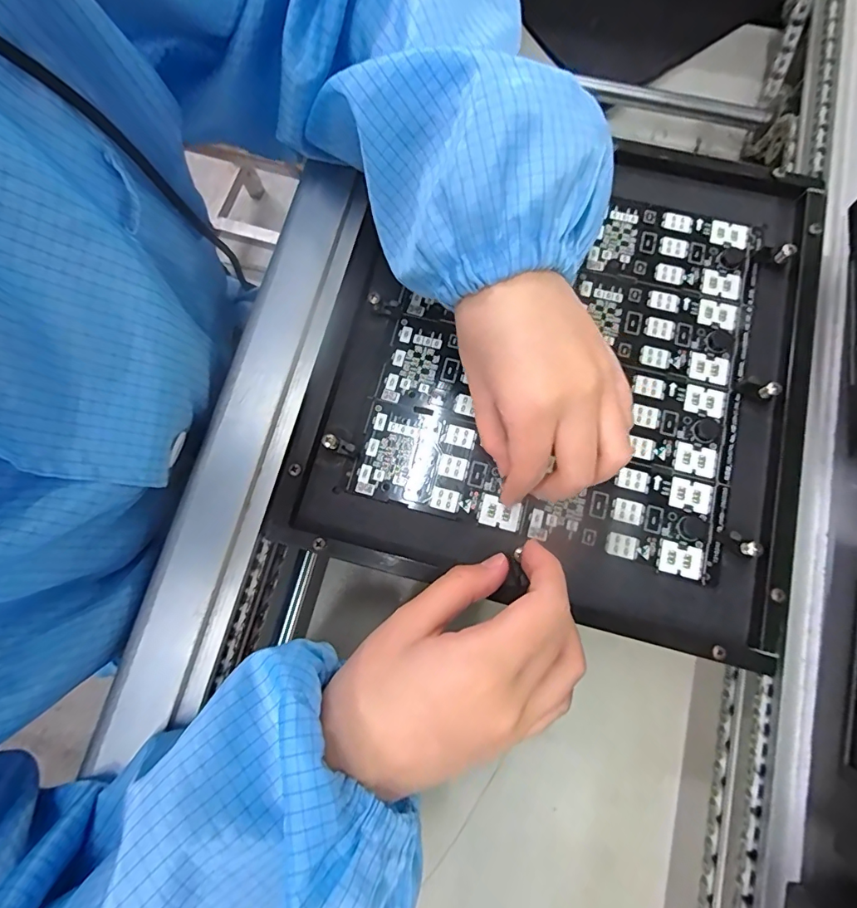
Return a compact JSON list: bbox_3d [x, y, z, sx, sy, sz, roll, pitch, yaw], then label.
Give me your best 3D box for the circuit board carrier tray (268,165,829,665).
[{"bbox_3d":[0.077,-0.059,0.279,0.269,0.013,0.286,14,78,3],"label":"circuit board carrier tray"}]

